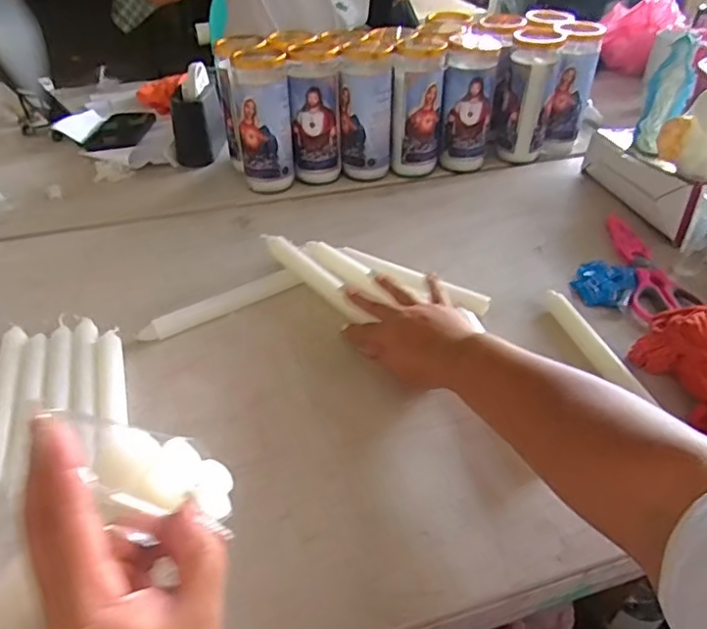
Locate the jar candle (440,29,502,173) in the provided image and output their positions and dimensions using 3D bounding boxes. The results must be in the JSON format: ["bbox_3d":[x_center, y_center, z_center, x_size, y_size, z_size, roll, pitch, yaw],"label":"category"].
[{"bbox_3d":[0.175,-0.317,0.865,0.074,0.176,0.088,11,40,12],"label":"jar candle"}]

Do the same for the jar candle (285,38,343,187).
[{"bbox_3d":[-0.056,-0.285,0.833,0.070,0.172,0.077,-7,40,-9],"label":"jar candle"}]

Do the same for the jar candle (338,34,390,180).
[{"bbox_3d":[0.020,-0.302,0.857,0.077,0.175,0.080,1,39,1],"label":"jar candle"}]

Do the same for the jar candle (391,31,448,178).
[{"bbox_3d":[0.095,-0.301,0.853,0.069,0.177,0.067,16,42,18],"label":"jar candle"}]

